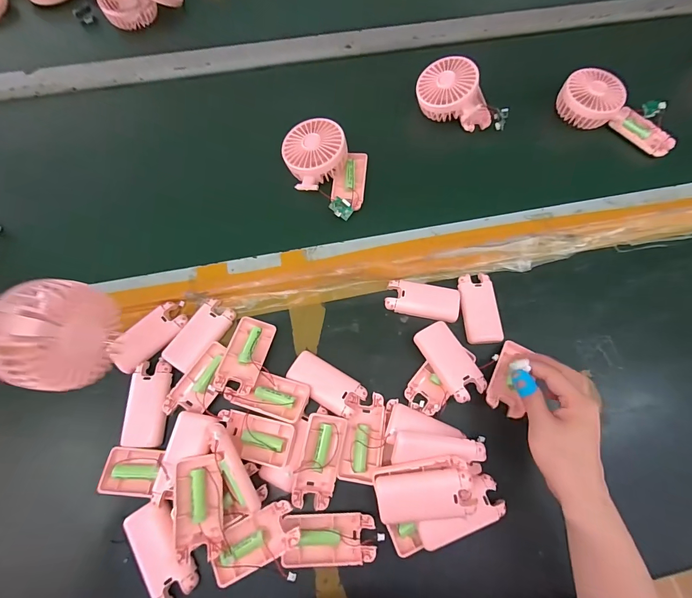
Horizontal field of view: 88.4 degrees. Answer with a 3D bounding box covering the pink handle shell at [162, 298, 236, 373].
[{"bbox_3d":[-0.183,0.045,0.446,0.044,0.011,0.094,34,73,10],"label":"pink handle shell"}]

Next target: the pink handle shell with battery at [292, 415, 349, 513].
[{"bbox_3d":[-0.028,0.176,0.386,0.043,0.016,0.093,12,71,3],"label":"pink handle shell with battery"}]

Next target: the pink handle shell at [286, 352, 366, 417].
[{"bbox_3d":[-0.024,0.102,0.427,0.093,0.025,0.044,33,73,10],"label":"pink handle shell"}]

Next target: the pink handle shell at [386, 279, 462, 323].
[{"bbox_3d":[0.102,0.002,0.471,0.094,0.014,0.046,12,71,3],"label":"pink handle shell"}]

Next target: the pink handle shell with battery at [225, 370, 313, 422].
[{"bbox_3d":[-0.090,0.109,0.409,0.090,0.020,0.044,16,71,5],"label":"pink handle shell with battery"}]

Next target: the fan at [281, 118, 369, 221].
[{"bbox_3d":[-0.030,-0.186,0.497,0.128,0.050,0.105,24,72,7],"label":"fan"}]

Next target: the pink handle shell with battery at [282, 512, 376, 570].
[{"bbox_3d":[-0.017,0.250,0.370,0.092,0.013,0.047,-2,71,-2],"label":"pink handle shell with battery"}]

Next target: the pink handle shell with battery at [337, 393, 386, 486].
[{"bbox_3d":[0.019,0.157,0.406,0.046,0.018,0.093,7,71,1],"label":"pink handle shell with battery"}]

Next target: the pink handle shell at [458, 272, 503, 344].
[{"bbox_3d":[0.176,0.012,0.466,0.046,0.014,0.091,-3,71,-2],"label":"pink handle shell"}]

